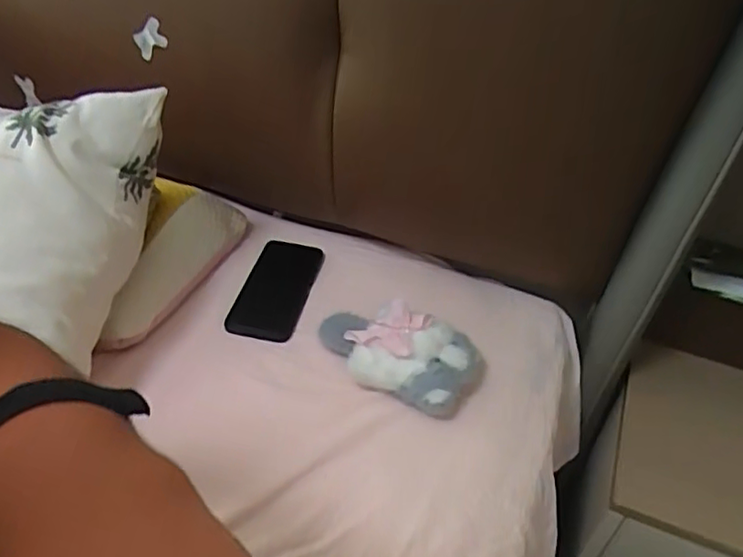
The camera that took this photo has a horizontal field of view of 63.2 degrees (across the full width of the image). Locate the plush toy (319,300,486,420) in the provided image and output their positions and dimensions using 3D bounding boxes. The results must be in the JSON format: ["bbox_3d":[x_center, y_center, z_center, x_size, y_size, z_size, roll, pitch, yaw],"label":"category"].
[{"bbox_3d":[0.026,0.080,0.649,0.185,0.060,0.092,17,44,15],"label":"plush toy"}]

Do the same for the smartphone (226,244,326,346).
[{"bbox_3d":[-0.118,0.008,0.757,0.081,0.012,0.162,9,42,6],"label":"smartphone"}]

